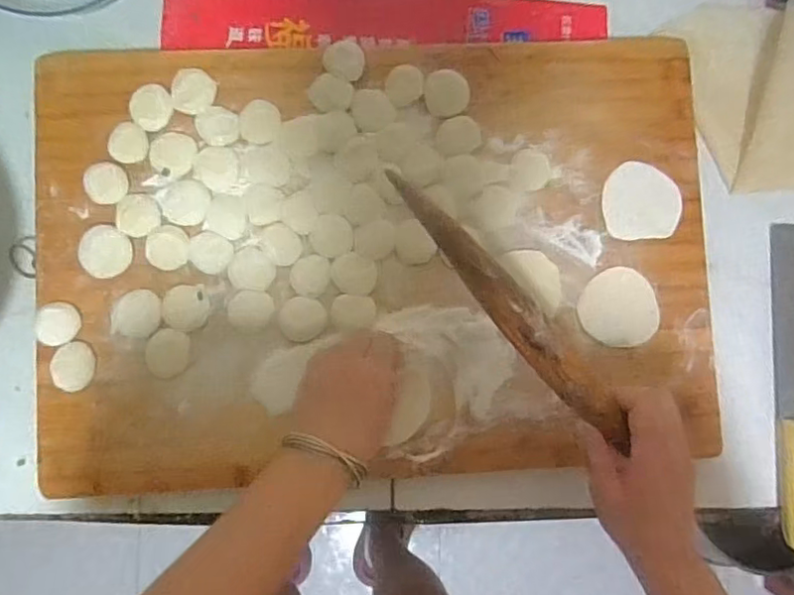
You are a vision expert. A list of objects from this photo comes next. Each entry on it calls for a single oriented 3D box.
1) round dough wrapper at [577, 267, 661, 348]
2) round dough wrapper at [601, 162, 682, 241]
[{"bbox_3d":[0.188,0.010,0.497,0.064,0.009,0.067,0,88,-4],"label":"round dough wrapper"},{"bbox_3d":[0.212,-0.084,0.508,0.066,0.004,0.066,-4,88,-4],"label":"round dough wrapper"}]

